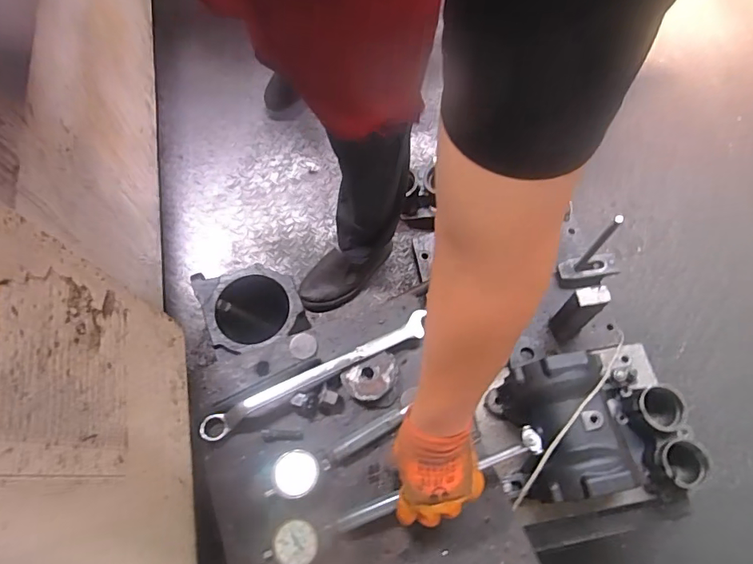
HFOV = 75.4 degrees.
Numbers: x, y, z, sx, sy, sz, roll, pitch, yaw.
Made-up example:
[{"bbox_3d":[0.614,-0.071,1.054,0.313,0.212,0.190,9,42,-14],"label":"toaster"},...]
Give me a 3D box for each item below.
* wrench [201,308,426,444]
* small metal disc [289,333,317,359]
[{"bbox_3d":[-0.081,0.126,0.659,0.330,0.023,0.037,-24,70,-10],"label":"wrench"},{"bbox_3d":[-0.104,0.091,0.688,0.040,0.008,0.036,43,73,16],"label":"small metal disc"}]

